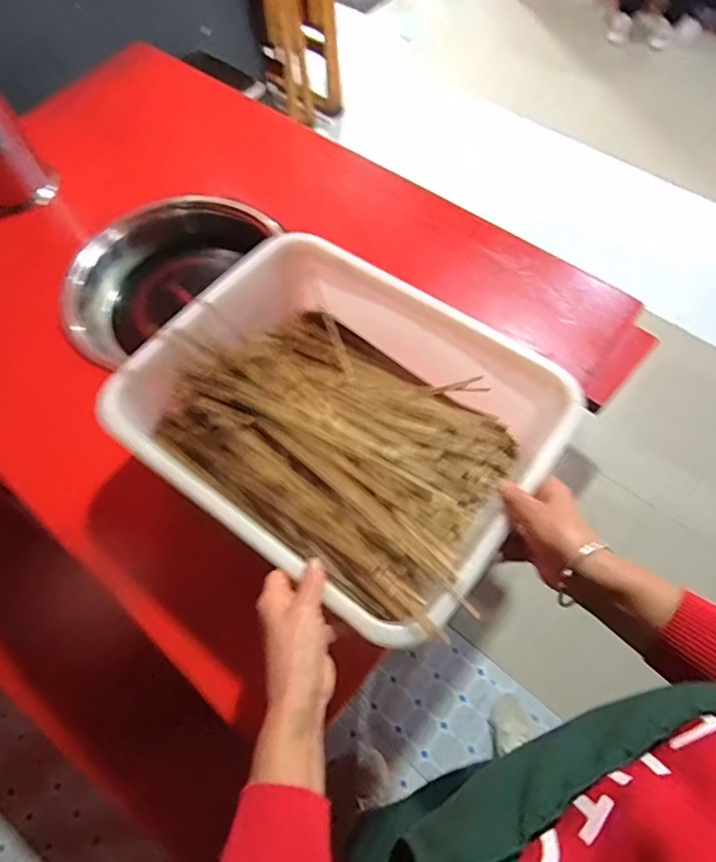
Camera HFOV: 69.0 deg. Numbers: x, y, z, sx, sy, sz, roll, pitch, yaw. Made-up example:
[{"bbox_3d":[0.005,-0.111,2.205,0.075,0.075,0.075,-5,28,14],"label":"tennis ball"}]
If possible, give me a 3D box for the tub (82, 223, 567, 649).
[{"bbox_3d":[-0.031,-0.019,0.613,0.440,0.117,0.342,33,70,16],"label":"tub"}]

